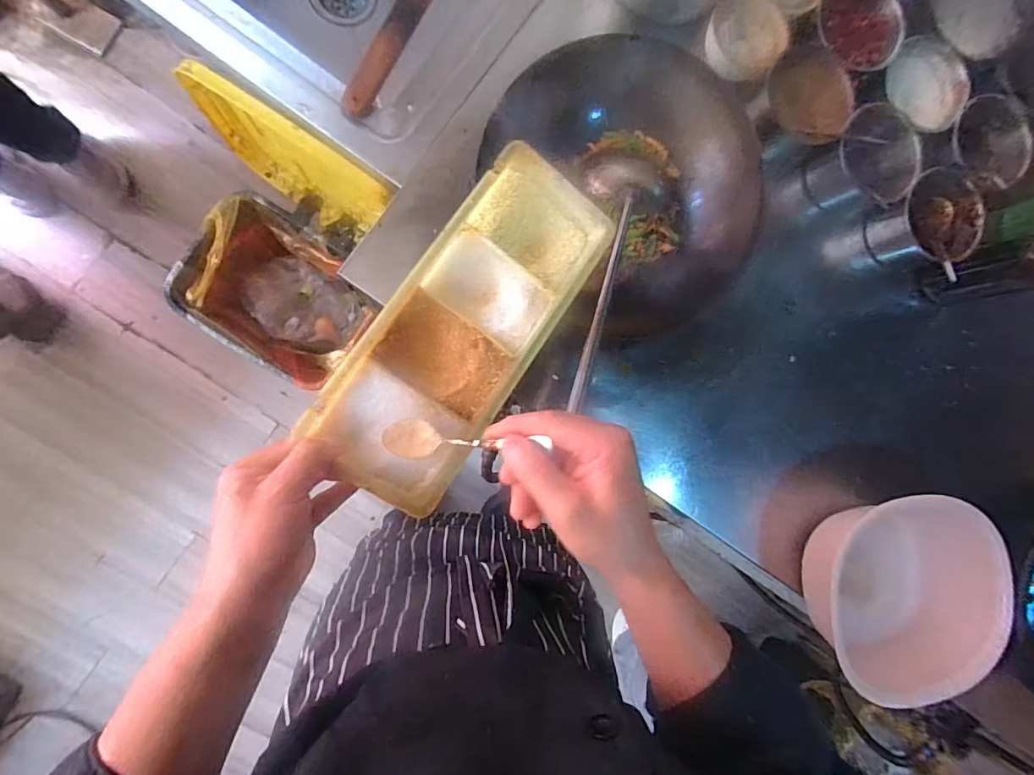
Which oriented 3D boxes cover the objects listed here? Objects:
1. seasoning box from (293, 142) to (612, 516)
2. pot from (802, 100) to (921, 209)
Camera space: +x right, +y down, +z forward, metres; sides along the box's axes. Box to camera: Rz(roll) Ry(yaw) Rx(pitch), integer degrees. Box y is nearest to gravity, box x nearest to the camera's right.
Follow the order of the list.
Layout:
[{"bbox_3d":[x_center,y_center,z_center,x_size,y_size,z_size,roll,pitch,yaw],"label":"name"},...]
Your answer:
[{"bbox_3d":[-0.043,-0.051,0.412,0.124,0.061,0.305,35,76,-7],"label":"seasoning box"},{"bbox_3d":[0.482,-0.318,0.683,0.123,0.098,0.114,0,90,-8],"label":"pot"}]

